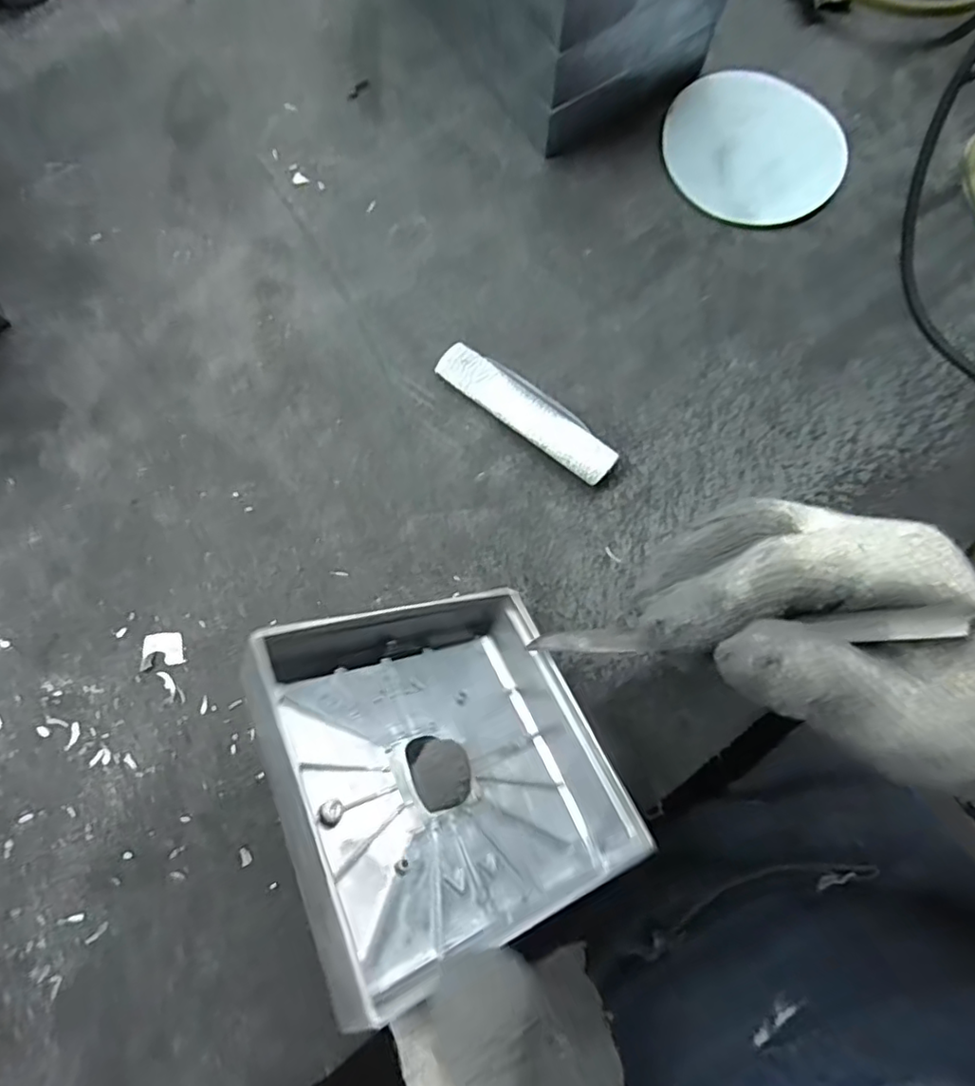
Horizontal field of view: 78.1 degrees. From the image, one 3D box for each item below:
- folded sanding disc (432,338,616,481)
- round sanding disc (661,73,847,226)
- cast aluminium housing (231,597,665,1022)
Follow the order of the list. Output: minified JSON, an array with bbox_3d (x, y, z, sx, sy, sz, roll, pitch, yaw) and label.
[{"bbox_3d":[0.023,-0.078,0.348,0.118,0.016,0.029,39,80,7],"label":"folded sanding disc"},{"bbox_3d":[0.173,-0.257,0.391,0.113,0.006,0.107,0,80,-1],"label":"round sanding disc"},{"bbox_3d":[-0.017,0.089,0.254,0.137,0.037,0.147,-7,58,-37],"label":"cast aluminium housing"}]

